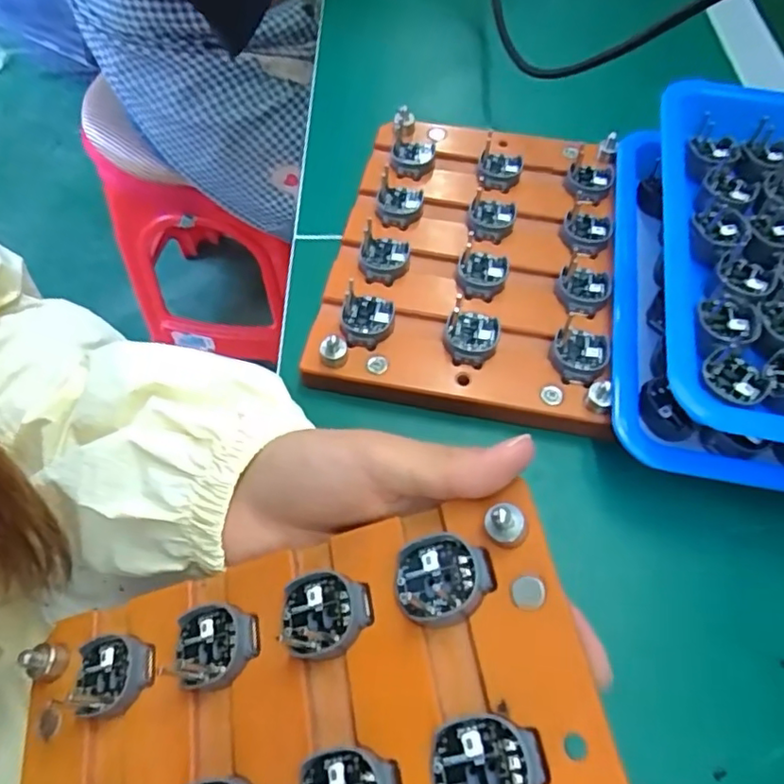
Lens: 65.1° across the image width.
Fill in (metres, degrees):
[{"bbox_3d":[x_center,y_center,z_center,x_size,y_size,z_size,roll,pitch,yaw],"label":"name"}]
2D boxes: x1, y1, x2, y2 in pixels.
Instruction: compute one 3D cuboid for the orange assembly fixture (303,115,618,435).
[{"bbox_3d":[0.043,-0.073,0.320,0.138,0.034,0.183,10,51,4],"label":"orange assembly fixture"}]

